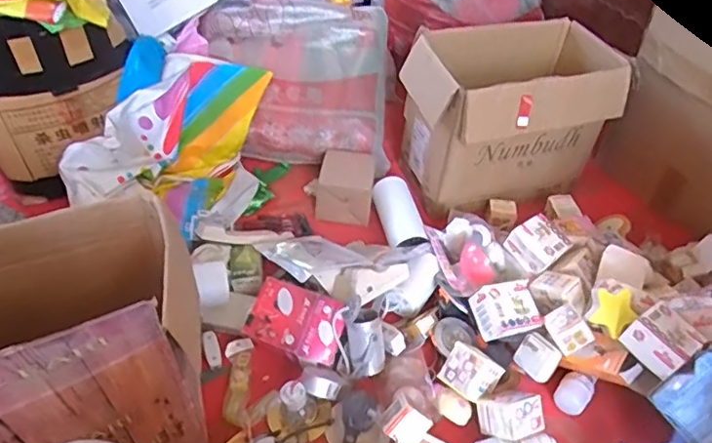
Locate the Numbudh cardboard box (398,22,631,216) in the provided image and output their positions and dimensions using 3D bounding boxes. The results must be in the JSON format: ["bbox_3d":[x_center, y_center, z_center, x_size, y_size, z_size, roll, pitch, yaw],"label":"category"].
[{"bbox_3d":[0.325,-0.226,1.184,0.439,0.283,0.251,-12,47,-15],"label":"Numbudh cardboard box"}]

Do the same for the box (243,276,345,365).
[{"bbox_3d":[-0.097,0.159,0.923,0.153,0.032,0.104,18,74,19],"label":"box"}]

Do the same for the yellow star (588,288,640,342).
[{"bbox_3d":[0.394,0.133,0.880,0.055,0.027,0.077,29,81,11],"label":"yellow star"}]

